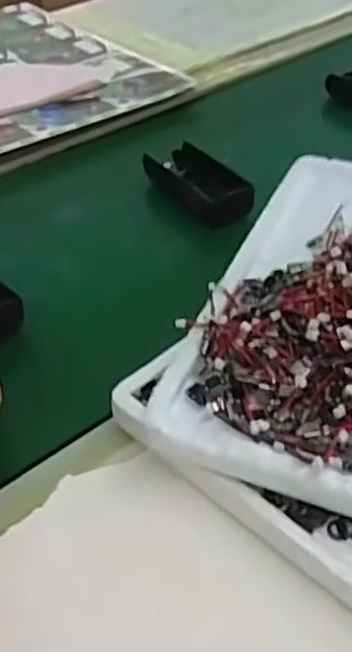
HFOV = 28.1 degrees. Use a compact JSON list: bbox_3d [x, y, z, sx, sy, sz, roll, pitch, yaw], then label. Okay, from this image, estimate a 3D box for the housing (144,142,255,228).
[{"bbox_3d":[0.018,-0.122,0.585,0.055,0.029,0.113,-21,45,-21],"label":"housing"}]

